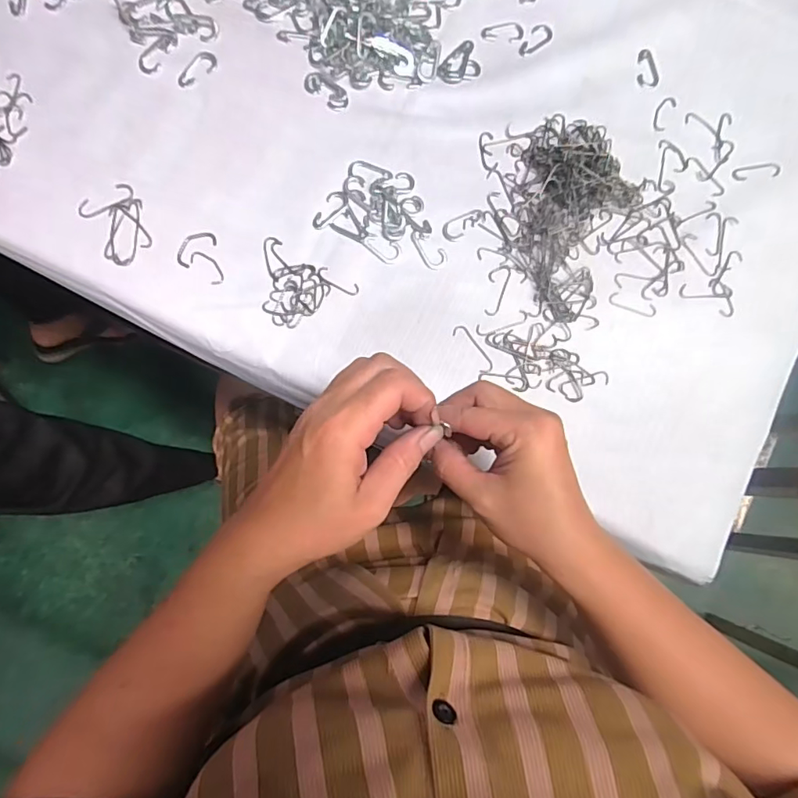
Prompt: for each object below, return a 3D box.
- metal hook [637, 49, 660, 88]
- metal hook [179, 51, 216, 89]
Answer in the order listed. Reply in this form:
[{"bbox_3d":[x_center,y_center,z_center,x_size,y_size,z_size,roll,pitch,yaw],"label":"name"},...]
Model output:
[{"bbox_3d":[0.221,-0.292,0.452,0.019,0.004,0.035,5,83,-3],"label":"metal hook"},{"bbox_3d":[-0.169,-0.275,0.425,0.037,0.004,0.020,-37,86,-7],"label":"metal hook"}]

